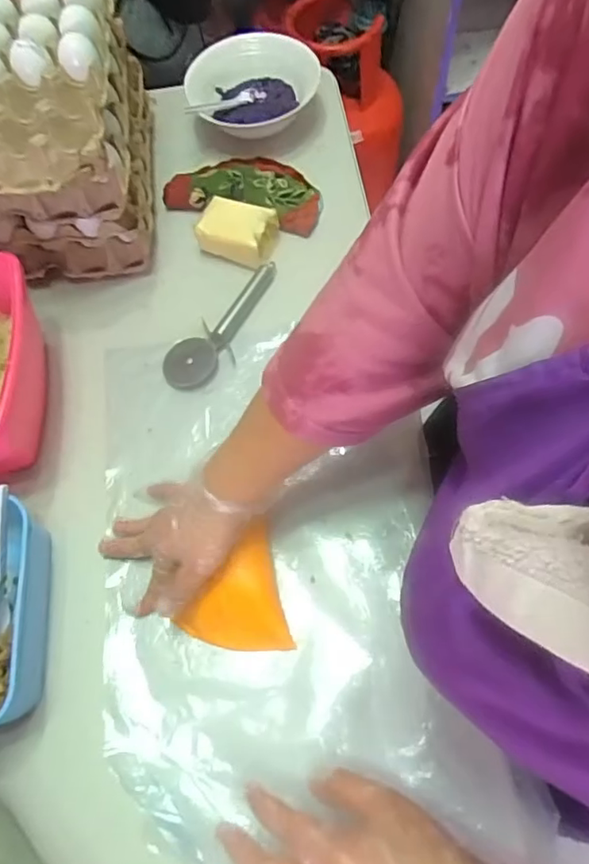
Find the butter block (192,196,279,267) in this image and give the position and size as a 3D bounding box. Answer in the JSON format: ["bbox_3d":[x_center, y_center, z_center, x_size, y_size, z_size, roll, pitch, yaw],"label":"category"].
[{"bbox_3d":[-0.068,-0.237,0.655,0.083,0.048,0.059,18,68,11],"label":"butter block"}]

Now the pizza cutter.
[{"bbox_3d":[-0.076,-0.119,0.620,0.057,0.020,0.176,39,73,18],"label":"pizza cutter"}]

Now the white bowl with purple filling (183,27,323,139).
[{"bbox_3d":[-0.061,-0.452,0.729,0.165,0.059,0.153,-1,65,3],"label":"white bowl with purple filling"}]

